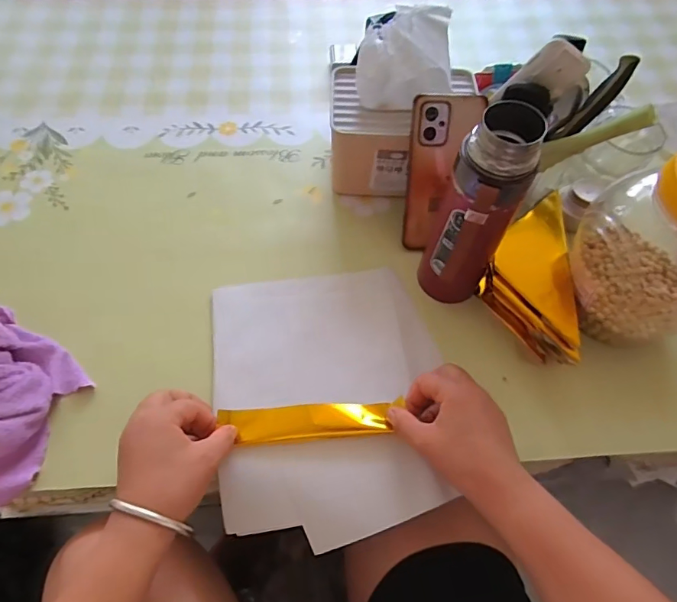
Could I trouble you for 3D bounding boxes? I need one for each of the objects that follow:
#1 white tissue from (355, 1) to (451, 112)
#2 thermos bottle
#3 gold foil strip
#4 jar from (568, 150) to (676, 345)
[{"bbox_3d":[0.071,-0.258,0.497,0.099,0.078,0.065,2,62,-1],"label":"white tissue"},{"bbox_3d":[0.120,-0.067,0.418,0.068,0.220,0.063,-30,67,-17],"label":"thermos bottle"},{"bbox_3d":[-0.025,0.112,0.429,0.158,0.017,0.031,-3,62,-3],"label":"gold foil strip"},{"bbox_3d":[0.297,-0.046,0.424,0.123,0.191,0.124,1,62,-2],"label":"jar"}]

